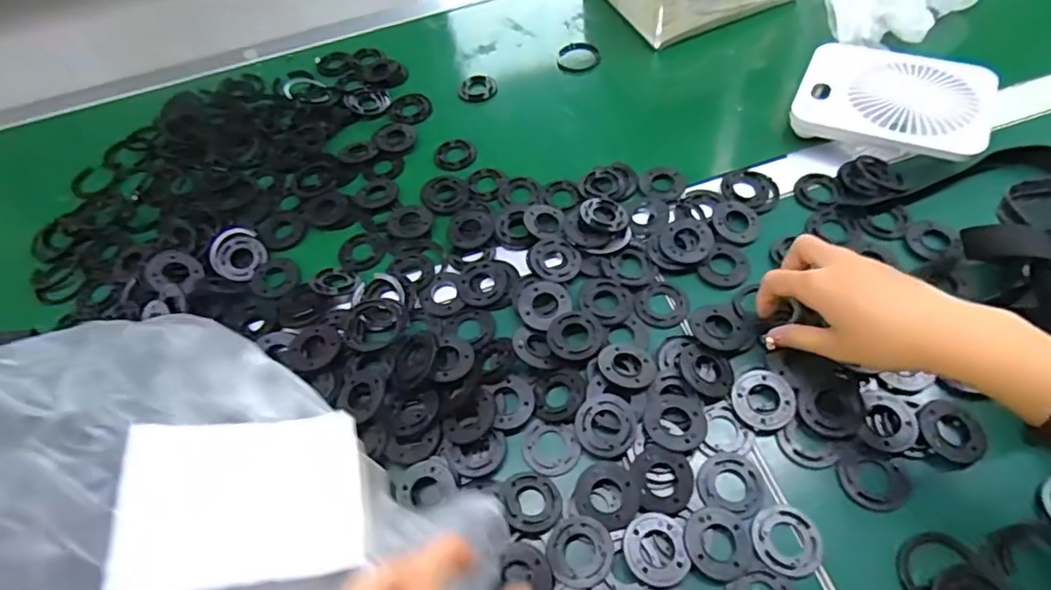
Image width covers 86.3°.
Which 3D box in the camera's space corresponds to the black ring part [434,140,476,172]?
[{"bbox_3d":[-0.075,-0.149,0.598,0.045,0.005,0.041,-15,57,-5],"label":"black ring part"}]

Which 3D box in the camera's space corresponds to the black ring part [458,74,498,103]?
[{"bbox_3d":[-0.056,-0.243,0.658,0.042,0.004,0.048,25,63,19],"label":"black ring part"}]

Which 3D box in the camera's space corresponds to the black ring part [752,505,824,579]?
[{"bbox_3d":[0.173,0.162,0.370,0.043,0.004,0.043,-2,57,3],"label":"black ring part"}]

